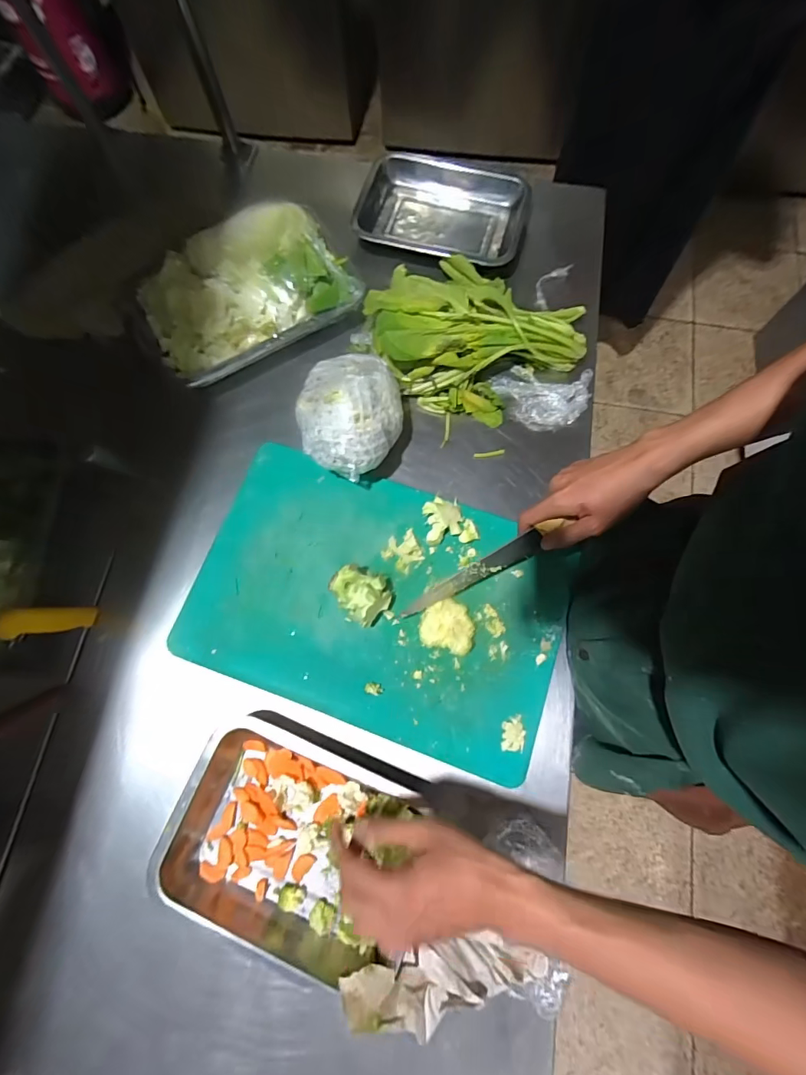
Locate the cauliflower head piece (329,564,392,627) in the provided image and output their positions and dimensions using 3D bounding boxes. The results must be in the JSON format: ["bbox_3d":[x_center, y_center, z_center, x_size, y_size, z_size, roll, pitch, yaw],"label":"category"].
[{"bbox_3d":[-0.047,0.064,0.509,0.055,0.053,0.068,-43,79,-10],"label":"cauliflower head piece"}]

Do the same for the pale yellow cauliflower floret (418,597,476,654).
[{"bbox_3d":[0.052,0.103,0.508,0.061,0.034,0.058,11,75,4],"label":"pale yellow cauliflower floret"}]

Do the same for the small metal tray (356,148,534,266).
[{"bbox_3d":[0.055,-0.498,0.677,0.258,0.047,0.176,12,76,4],"label":"small metal tray"}]

